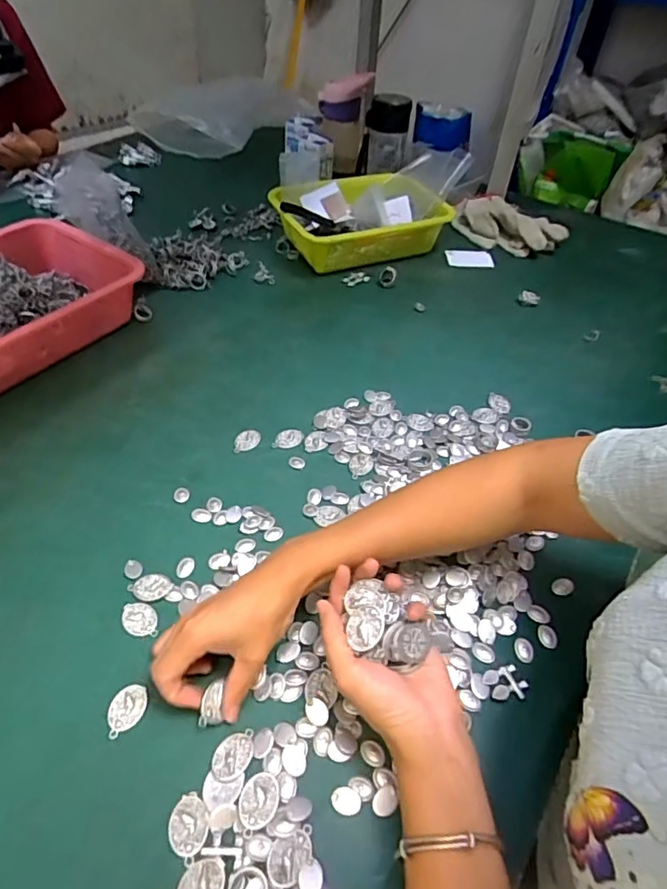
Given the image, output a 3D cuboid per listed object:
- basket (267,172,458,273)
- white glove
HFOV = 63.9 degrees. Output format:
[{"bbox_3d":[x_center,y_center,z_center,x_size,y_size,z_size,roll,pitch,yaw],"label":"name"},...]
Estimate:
[{"bbox_3d":[0.037,-0.368,0.882,0.257,0.082,0.206,-16,49,-19],"label":"basket"},{"bbox_3d":[0.303,-0.385,0.938,0.119,0.043,0.172,-23,53,-24],"label":"white glove"}]

